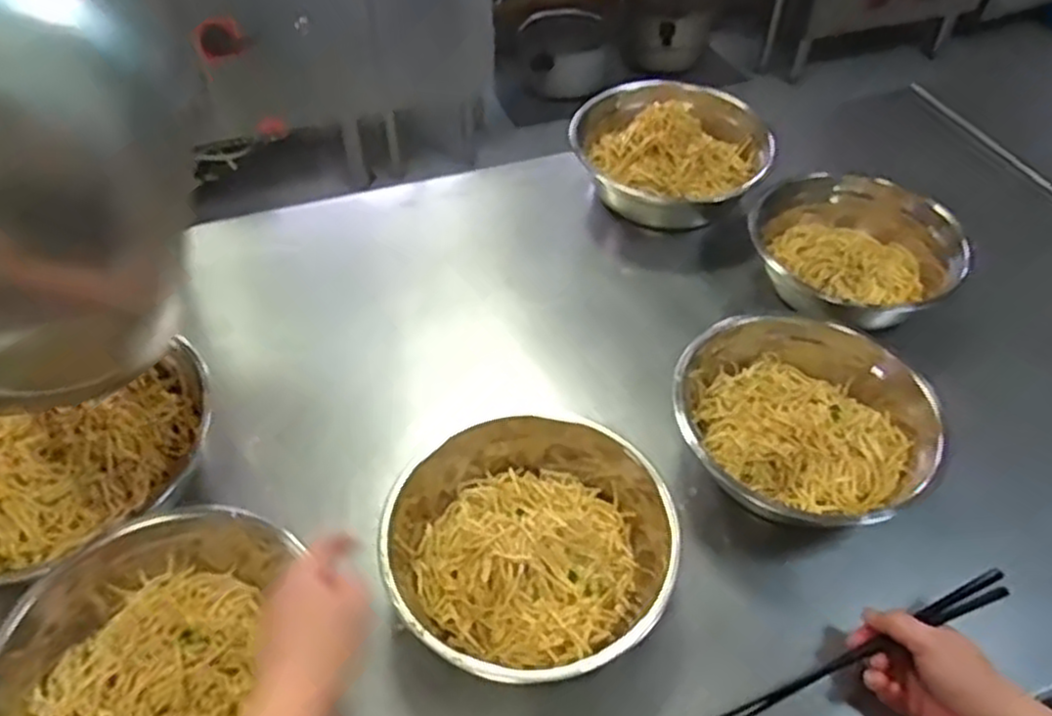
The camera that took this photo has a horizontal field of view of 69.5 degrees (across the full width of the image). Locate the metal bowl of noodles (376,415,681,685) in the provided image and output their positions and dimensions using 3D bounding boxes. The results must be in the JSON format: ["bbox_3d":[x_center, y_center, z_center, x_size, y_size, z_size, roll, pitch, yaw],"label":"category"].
[{"bbox_3d":[0.004,0.154,0.639,0.224,0.085,0.240,0,48,0],"label":"metal bowl of noodles"}]

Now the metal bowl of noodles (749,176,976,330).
[{"bbox_3d":[0.375,-0.124,0.884,0.224,0.095,0.241,0,48,0],"label":"metal bowl of noodles"}]

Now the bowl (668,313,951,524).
[{"bbox_3d":[0.259,0.062,0.725,0.249,0.080,0.232,-23,52,-19],"label":"bowl"}]

